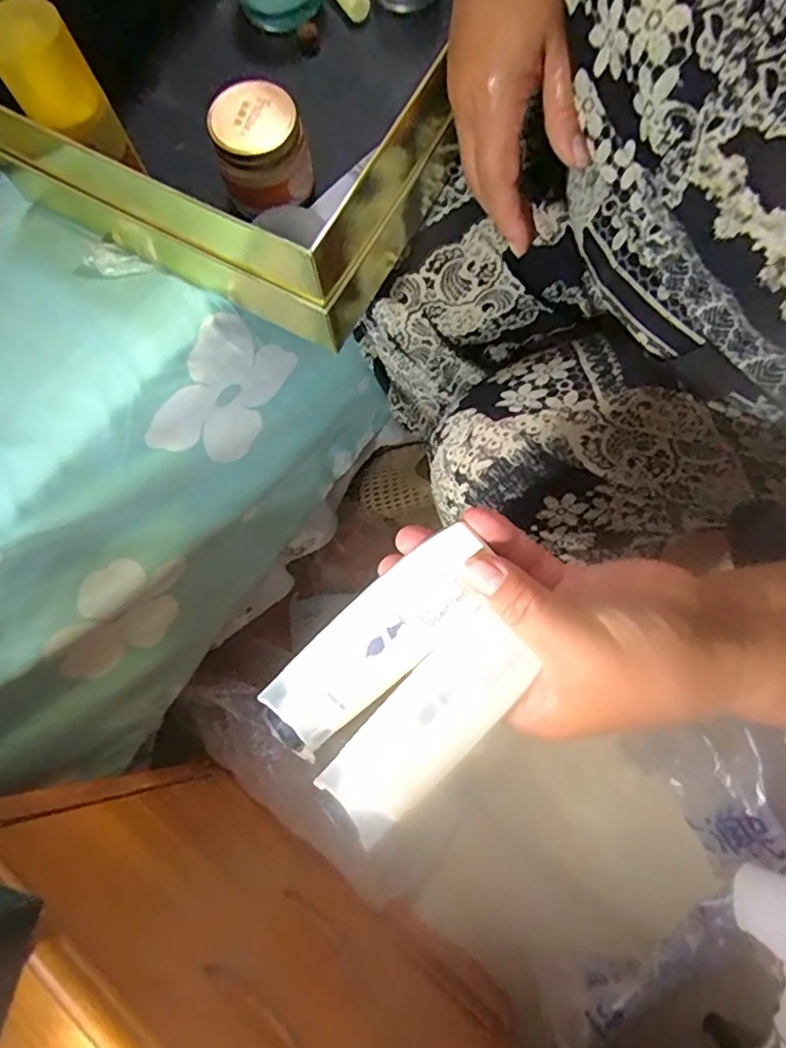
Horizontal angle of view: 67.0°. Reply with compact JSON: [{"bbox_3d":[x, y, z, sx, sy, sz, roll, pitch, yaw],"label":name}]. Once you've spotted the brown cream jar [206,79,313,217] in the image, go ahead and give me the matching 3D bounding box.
[{"bbox_3d":[-0.083,-0.236,0.382,0.056,0.057,0.055,-2,71,6],"label":"brown cream jar"}]

